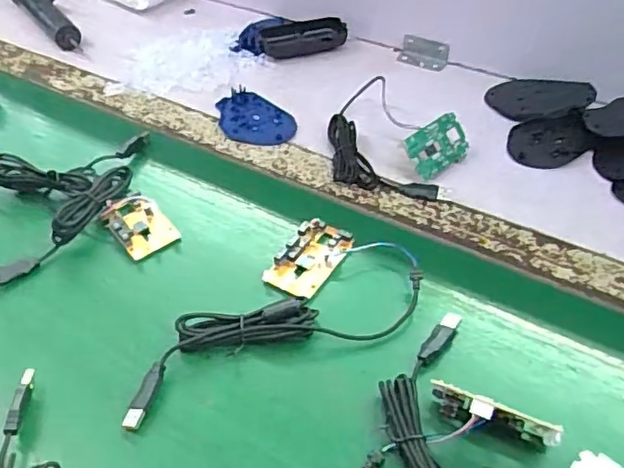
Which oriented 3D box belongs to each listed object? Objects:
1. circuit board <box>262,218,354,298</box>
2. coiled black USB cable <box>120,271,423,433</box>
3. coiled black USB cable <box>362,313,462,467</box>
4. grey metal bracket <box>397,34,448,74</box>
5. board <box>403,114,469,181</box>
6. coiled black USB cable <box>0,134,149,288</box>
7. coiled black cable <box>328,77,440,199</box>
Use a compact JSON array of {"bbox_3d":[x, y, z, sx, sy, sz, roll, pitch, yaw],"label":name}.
[{"bbox_3d":[-0.002,0.020,0.499,0.047,0.013,0.075,23,49,23],"label":"circuit board"},{"bbox_3d":[-0.024,0.071,0.442,0.235,0.018,0.061,-18,46,-16],"label":"coiled black USB cable"},{"bbox_3d":[0.073,0.114,0.385,0.067,0.032,0.174,14,46,16],"label":"coiled black USB cable"},{"bbox_3d":[0.141,-0.230,0.762,0.063,0.037,0.009,27,21,26],"label":"grey metal bracket"},{"bbox_3d":[0.123,-0.086,0.584,0.077,0.045,0.006,-32,13,-30],"label":"board"},{"bbox_3d":[-0.222,-0.032,0.547,0.161,0.036,0.137,-18,46,-16],"label":"coiled black USB cable"},{"bbox_3d":[0.065,-0.099,0.608,0.091,0.027,0.172,-3,44,-1],"label":"coiled black cable"}]

